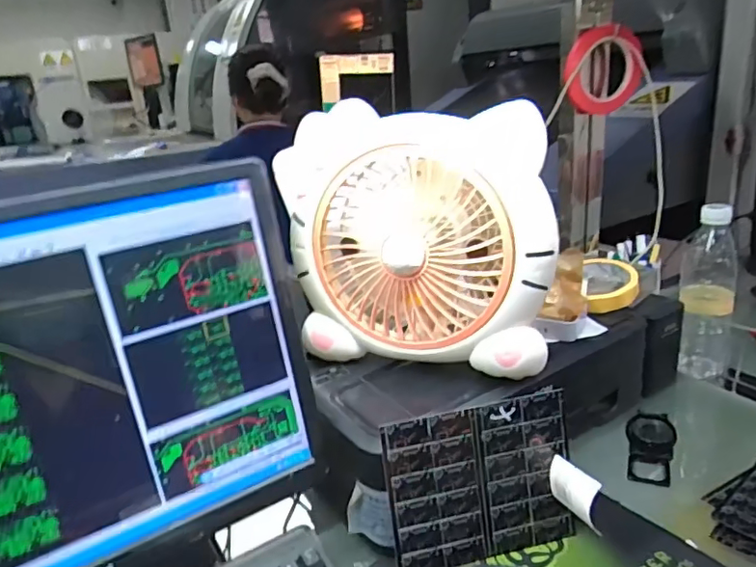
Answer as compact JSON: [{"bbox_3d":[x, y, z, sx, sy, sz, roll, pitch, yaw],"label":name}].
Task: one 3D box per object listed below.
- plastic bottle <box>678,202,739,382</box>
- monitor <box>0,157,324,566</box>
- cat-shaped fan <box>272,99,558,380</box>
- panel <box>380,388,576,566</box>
[{"bbox_3d":[0.442,0.019,0.763,0.068,0.239,0.059,8,24,28],"label":"plastic bottle"},{"bbox_3d":[-0.253,0.109,0.404,0.430,0.312,0.065,-16,24,-29],"label":"monitor"},{"bbox_3d":[0.036,-0.041,0.561,0.260,0.236,0.097,4,22,21],"label":"cat-shaped fan"},{"bbox_3d":[0.092,0.178,0.505,0.165,0.141,0.006,-9,9,-11],"label":"panel"}]

